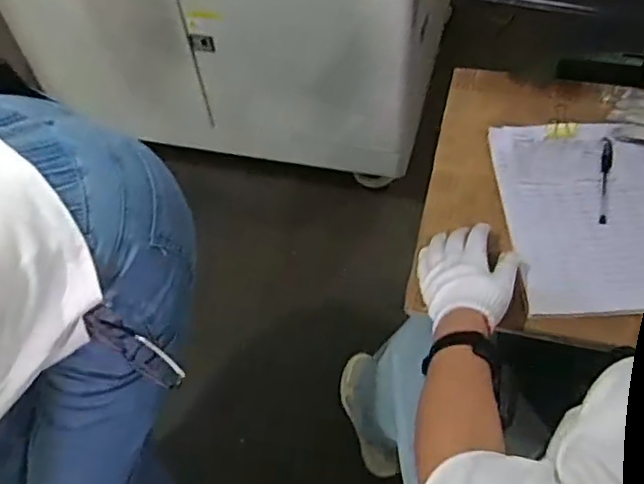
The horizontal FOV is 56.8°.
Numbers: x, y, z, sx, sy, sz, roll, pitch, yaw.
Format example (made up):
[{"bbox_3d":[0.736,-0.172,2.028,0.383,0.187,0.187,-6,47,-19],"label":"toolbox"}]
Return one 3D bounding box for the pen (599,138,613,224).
[{"bbox_3d":[0.370,-0.082,0.777,0.013,0.013,0.144,12,56,13],"label":"pen"}]

